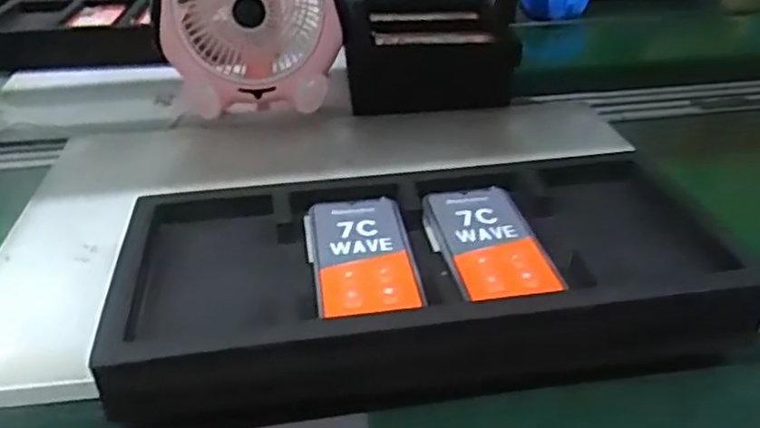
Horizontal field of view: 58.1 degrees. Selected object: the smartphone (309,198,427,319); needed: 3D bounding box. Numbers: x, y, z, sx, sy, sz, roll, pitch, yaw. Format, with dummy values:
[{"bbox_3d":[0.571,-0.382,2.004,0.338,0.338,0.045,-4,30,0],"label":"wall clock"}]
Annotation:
[{"bbox_3d":[-0.014,0.030,0.551,0.077,0.007,0.155,-3,31,-7],"label":"smartphone"}]

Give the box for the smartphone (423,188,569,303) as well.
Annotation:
[{"bbox_3d":[0.088,0.021,0.564,0.080,0.006,0.159,-3,31,-7],"label":"smartphone"}]

